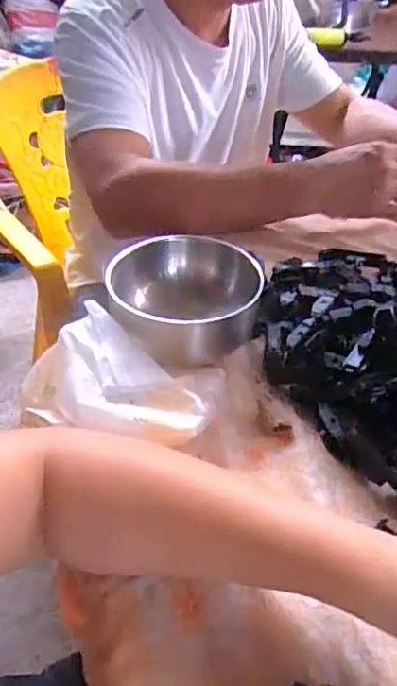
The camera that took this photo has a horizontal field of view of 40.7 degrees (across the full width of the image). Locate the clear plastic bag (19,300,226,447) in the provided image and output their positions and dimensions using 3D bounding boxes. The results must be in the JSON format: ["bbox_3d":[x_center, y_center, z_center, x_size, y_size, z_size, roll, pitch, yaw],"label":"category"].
[{"bbox_3d":[-0.054,0.025,0.392,0.134,0.039,0.093,11,41,12],"label":"clear plastic bag"}]

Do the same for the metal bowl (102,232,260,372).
[{"bbox_3d":[-0.013,-0.034,0.454,0.123,0.060,0.118,1,40,-1],"label":"metal bowl"}]

